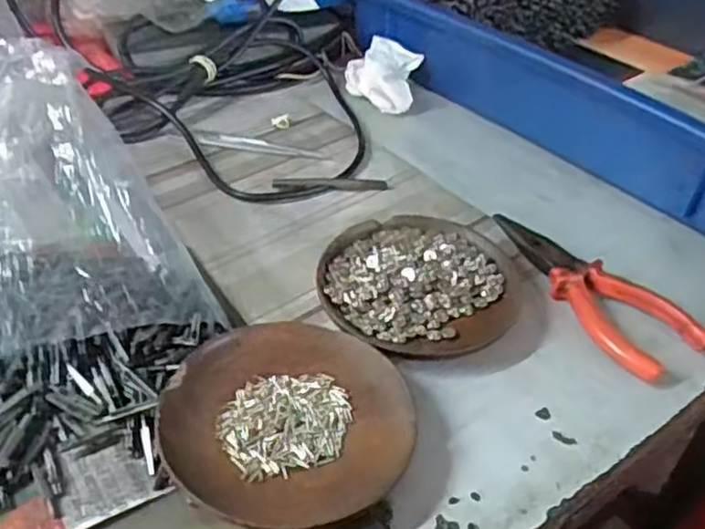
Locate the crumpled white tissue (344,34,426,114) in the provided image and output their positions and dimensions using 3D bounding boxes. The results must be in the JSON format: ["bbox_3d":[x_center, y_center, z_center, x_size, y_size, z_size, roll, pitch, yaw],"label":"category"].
[{"bbox_3d":[0.025,-0.158,0.585,0.061,0.045,0.068,5,41,2],"label":"crumpled white tissue"}]

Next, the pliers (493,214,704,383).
[{"bbox_3d":[0.140,0.011,0.422,0.052,0.016,0.144,-19,45,-24],"label":"pliers"}]

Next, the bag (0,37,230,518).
[{"bbox_3d":[-0.155,-0.012,0.369,0.152,0.084,0.279,-8,42,-13],"label":"bag"}]

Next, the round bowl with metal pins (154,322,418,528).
[{"bbox_3d":[-0.031,0.073,0.329,0.111,0.018,0.109,2,41,-2],"label":"round bowl with metal pins"}]

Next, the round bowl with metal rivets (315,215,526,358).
[{"bbox_3d":[0.037,0.009,0.410,0.113,0.020,0.106,2,41,-2],"label":"round bowl with metal rivets"}]

